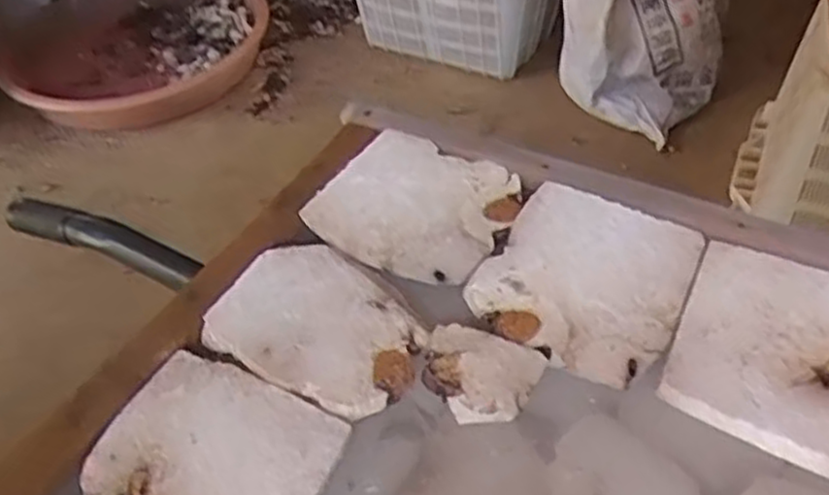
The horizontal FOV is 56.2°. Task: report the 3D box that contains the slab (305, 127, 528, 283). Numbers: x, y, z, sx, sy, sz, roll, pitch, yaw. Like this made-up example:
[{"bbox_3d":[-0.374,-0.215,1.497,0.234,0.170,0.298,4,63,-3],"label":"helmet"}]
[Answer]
[{"bbox_3d":[0.001,-0.026,0.476,0.108,0.016,0.100,24,52,24],"label":"slab"}]

